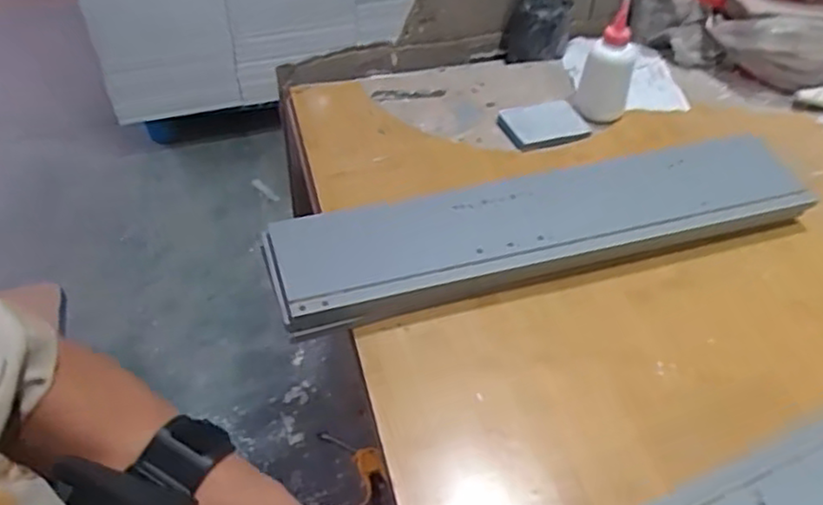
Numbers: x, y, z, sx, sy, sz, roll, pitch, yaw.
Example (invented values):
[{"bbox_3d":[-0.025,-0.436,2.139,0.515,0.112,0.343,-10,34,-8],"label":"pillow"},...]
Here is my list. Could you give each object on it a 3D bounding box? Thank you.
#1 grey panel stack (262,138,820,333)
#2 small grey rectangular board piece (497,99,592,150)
[{"bbox_3d":[0.138,-0.027,0.701,0.560,0.055,0.127,-13,46,-13],"label":"grey panel stack"},{"bbox_3d":[0.161,-0.159,0.851,0.104,0.013,0.073,-15,47,-15],"label":"small grey rectangular board piece"}]

